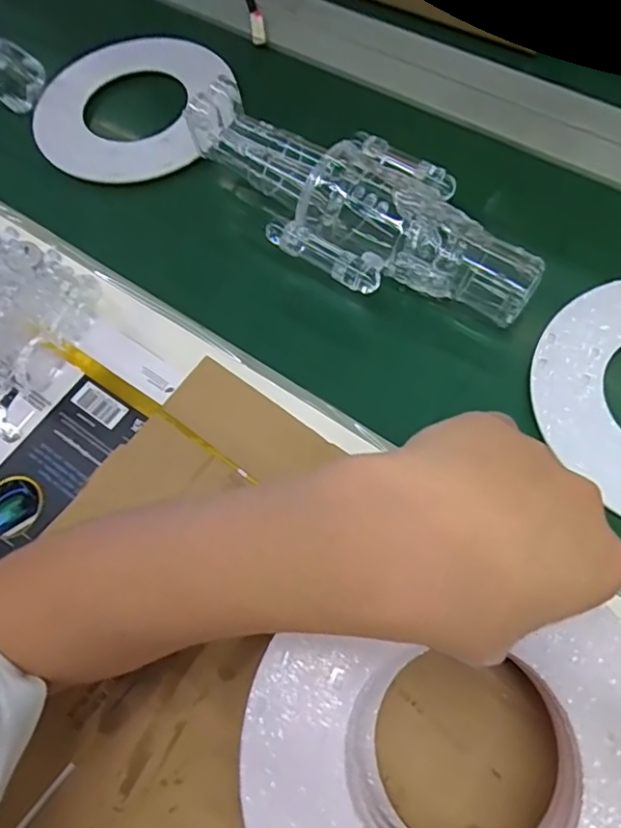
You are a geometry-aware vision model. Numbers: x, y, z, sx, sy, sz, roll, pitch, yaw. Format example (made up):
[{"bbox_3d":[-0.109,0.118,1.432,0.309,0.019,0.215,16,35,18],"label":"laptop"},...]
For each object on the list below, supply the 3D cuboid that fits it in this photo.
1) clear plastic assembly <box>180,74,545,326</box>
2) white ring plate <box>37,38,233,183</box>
[{"bbox_3d":[0.035,-0.164,0.447,0.291,0.063,0.123,34,71,18],"label":"clear plastic assembly"},{"bbox_3d":[-0.175,-0.301,0.558,0.181,0.004,0.203,19,67,12],"label":"white ring plate"}]

